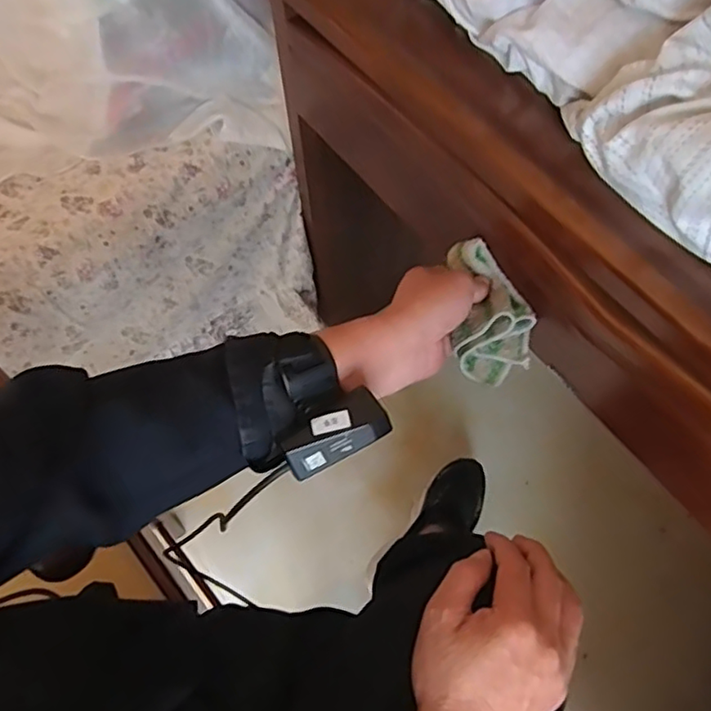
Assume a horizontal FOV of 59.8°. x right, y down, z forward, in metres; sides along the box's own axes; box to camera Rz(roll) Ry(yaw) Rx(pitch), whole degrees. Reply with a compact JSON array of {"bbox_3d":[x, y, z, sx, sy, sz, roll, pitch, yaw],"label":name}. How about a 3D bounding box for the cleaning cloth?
[{"bbox_3d":[0.111,-0.038,0.514,0.062,0.046,0.119,-8,86,-2],"label":"cleaning cloth"}]

